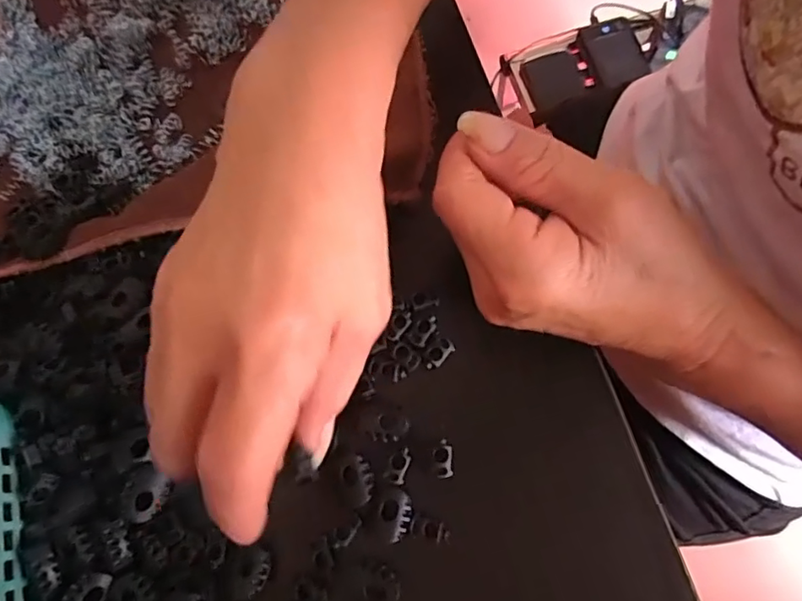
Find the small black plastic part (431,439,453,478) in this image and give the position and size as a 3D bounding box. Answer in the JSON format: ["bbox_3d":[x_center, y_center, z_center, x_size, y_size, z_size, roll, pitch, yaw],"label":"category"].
[{"bbox_3d":[0.017,0.066,0.235,0.009,0.004,0.015,-2,73,4],"label":"small black plastic part"}]

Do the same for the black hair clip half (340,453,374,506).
[{"bbox_3d":[-0.018,0.074,0.232,0.013,0.004,0.018,-28,73,-4],"label":"black hair clip half"}]

